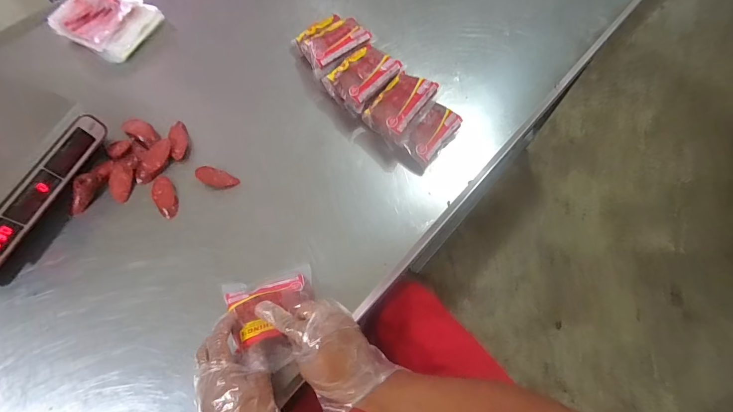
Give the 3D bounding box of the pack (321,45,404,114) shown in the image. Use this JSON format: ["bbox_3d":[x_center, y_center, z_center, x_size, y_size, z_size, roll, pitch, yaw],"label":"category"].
[{"bbox_3d":[-0.007,-0.270,0.727,0.138,0.049,0.114,-43,79,-4],"label":"pack"}]

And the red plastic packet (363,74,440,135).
[{"bbox_3d":[0.067,-0.201,0.682,0.086,0.034,0.135,42,89,17],"label":"red plastic packet"}]

